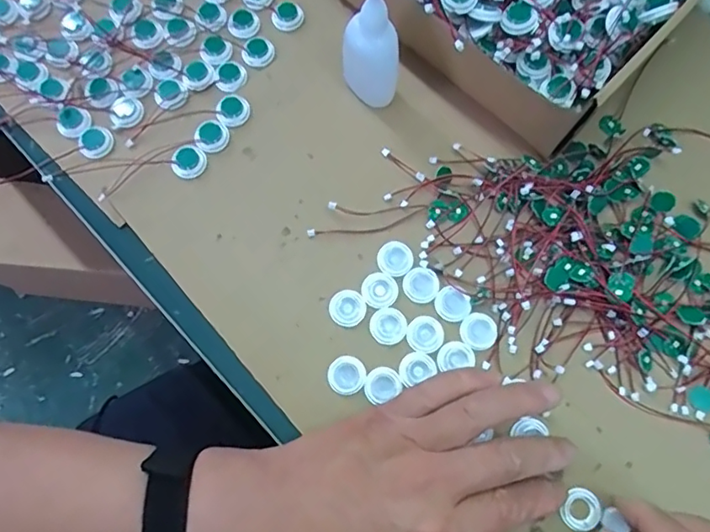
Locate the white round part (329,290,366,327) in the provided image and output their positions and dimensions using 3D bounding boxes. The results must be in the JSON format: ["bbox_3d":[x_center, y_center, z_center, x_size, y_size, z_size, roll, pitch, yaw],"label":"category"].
[{"bbox_3d":[-0.005,0.027,0.349,0.022,0.004,0.022,0,74,1],"label":"white round part"}]

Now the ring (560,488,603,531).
[{"bbox_3d":[0.130,0.141,0.318,0.022,0.005,0.023,0,74,1],"label":"ring"}]

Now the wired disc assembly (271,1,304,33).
[{"bbox_3d":[-0.049,-0.182,0.403,0.023,0.007,0.019,-7,75,-1],"label":"wired disc assembly"}]

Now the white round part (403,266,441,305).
[{"bbox_3d":[0.042,0.012,0.353,0.023,0.004,0.022,0,74,1],"label":"white round part"}]

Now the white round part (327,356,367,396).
[{"bbox_3d":[-0.005,0.067,0.338,0.023,0.005,0.023,0,74,1],"label":"white round part"}]

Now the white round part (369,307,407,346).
[{"bbox_3d":[0.021,0.037,0.345,0.022,0.004,0.023,0,74,1],"label":"white round part"}]

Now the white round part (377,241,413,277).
[{"bbox_3d":[0.026,-0.005,0.356,0.023,0.004,0.022,0,74,1],"label":"white round part"}]

